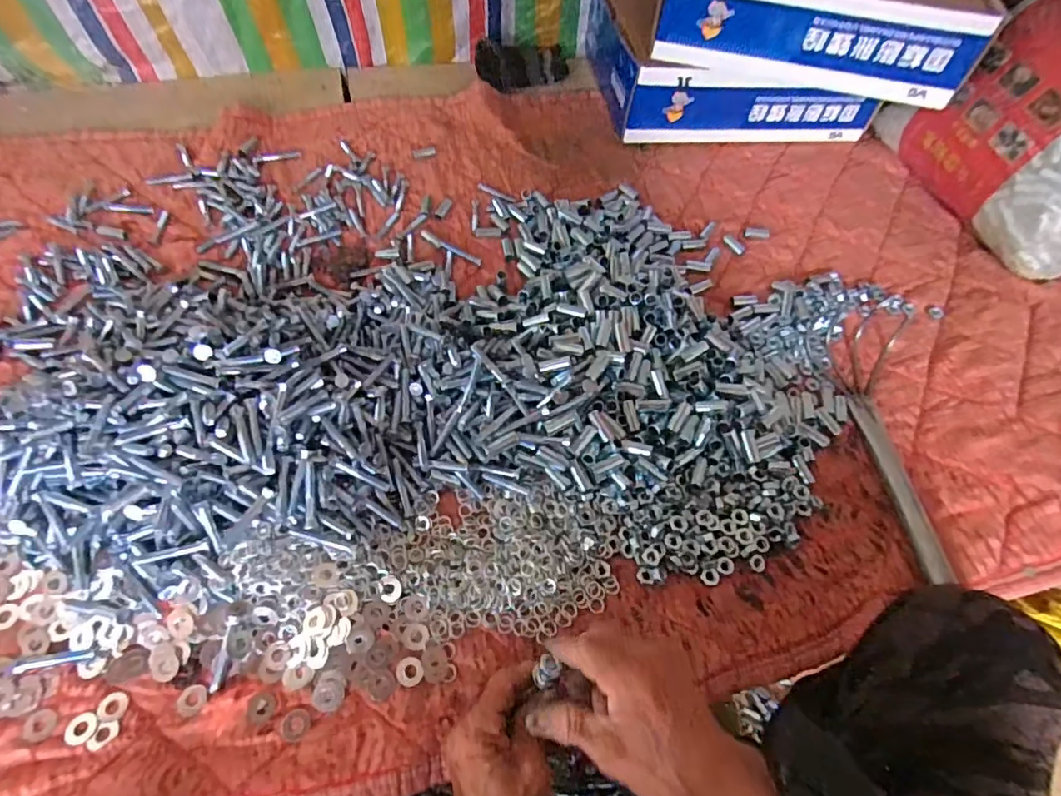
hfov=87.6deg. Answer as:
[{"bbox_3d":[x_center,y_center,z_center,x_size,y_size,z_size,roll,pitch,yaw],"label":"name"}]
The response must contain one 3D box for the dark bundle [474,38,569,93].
[{"bbox_3d":[-0.011,-0.549,0.901,0.158,0.048,0.088,-5,59,-8],"label":"dark bundle"}]

